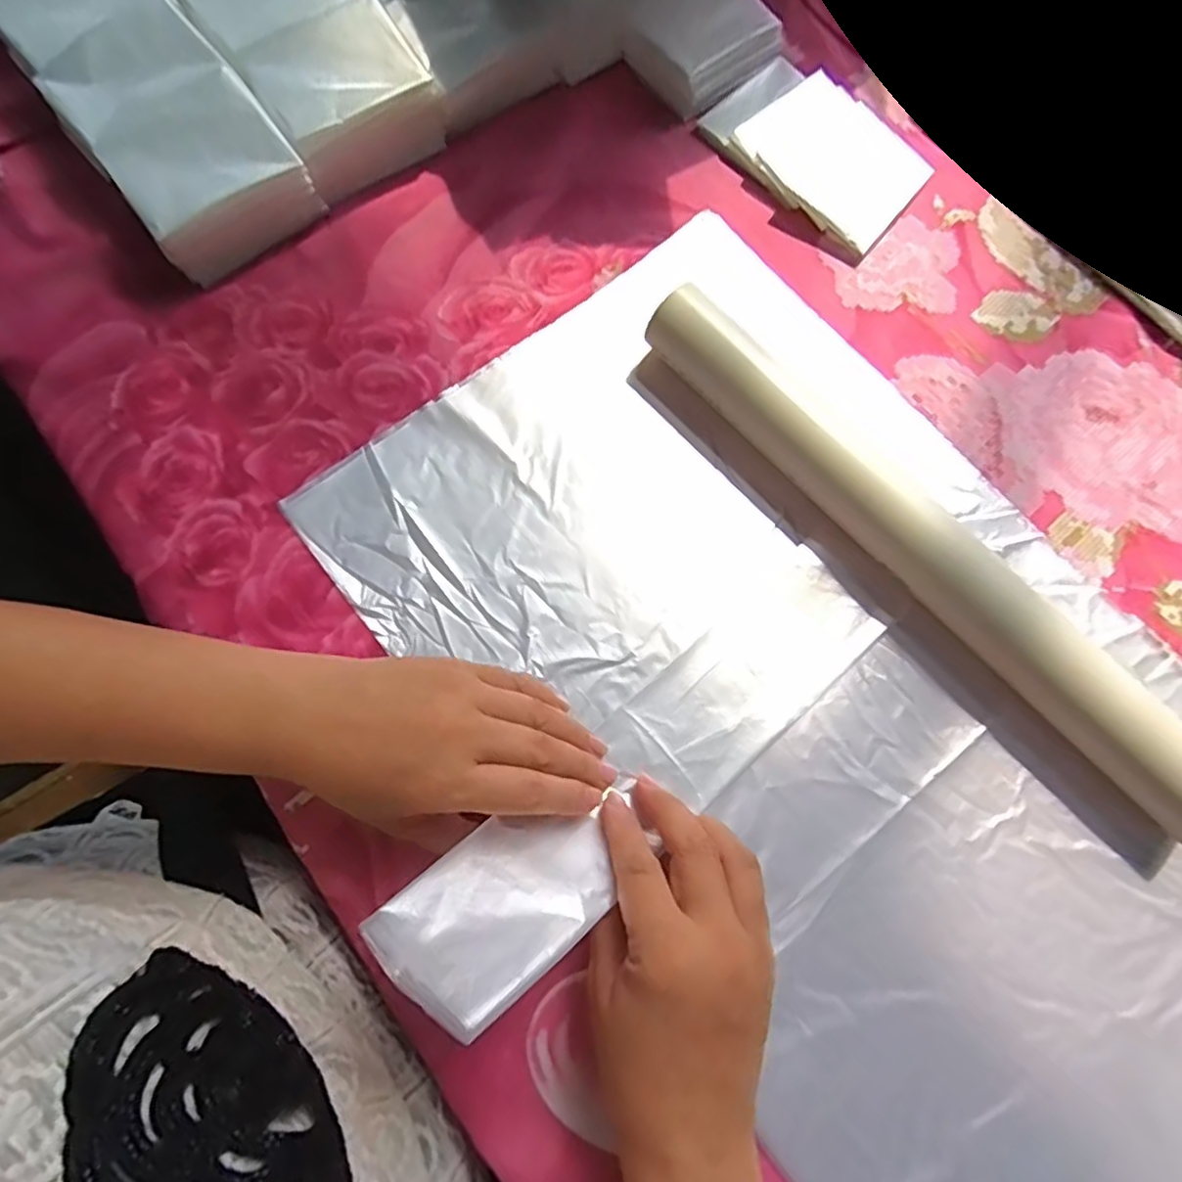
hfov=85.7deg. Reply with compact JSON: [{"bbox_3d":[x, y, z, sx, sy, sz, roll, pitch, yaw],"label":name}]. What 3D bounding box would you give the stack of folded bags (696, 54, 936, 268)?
[{"bbox_3d":[0.145,-0.278,0.399,0.131,0.017,0.088,44,78,10],"label":"stack of folded bags"}]

